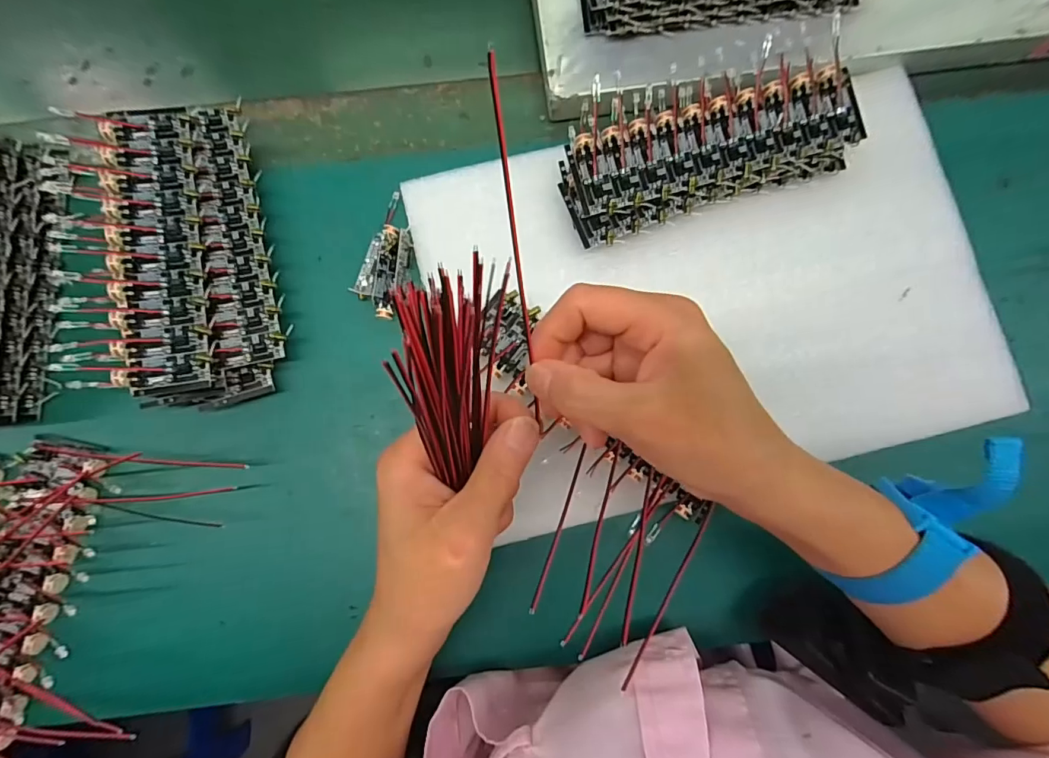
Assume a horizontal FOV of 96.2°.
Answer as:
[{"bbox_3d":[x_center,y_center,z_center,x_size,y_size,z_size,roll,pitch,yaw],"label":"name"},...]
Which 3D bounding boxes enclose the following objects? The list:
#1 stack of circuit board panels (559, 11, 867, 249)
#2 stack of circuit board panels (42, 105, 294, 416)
[{"bbox_3d":[0.102,-0.140,0.269,0.168,0.027,0.081,-19,84,-2],"label":"stack of circuit board panels"},{"bbox_3d":[-0.197,-0.072,0.261,0.101,0.033,0.171,-9,84,-1],"label":"stack of circuit board panels"}]

